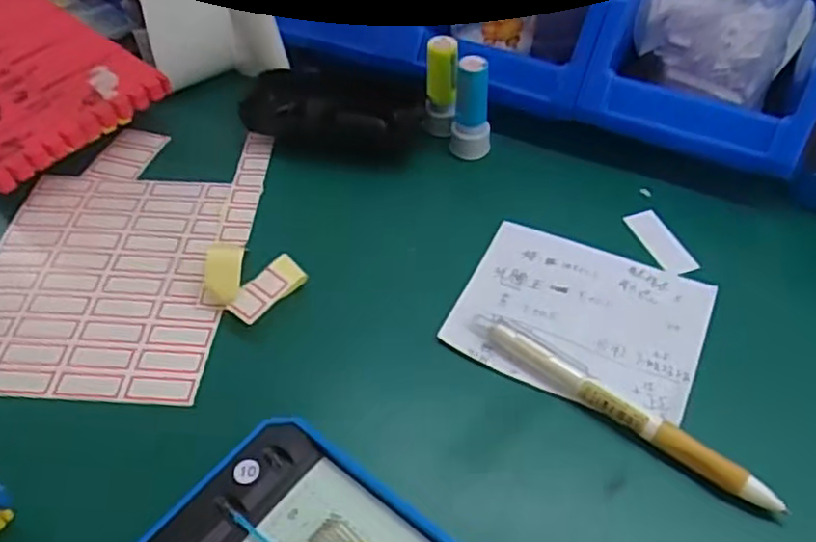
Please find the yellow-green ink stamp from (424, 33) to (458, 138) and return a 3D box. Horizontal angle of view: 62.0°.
[{"bbox_3d":[0.020,-0.108,0.416,0.019,0.064,0.023,3,48,3],"label":"yellow-green ink stamp"}]

